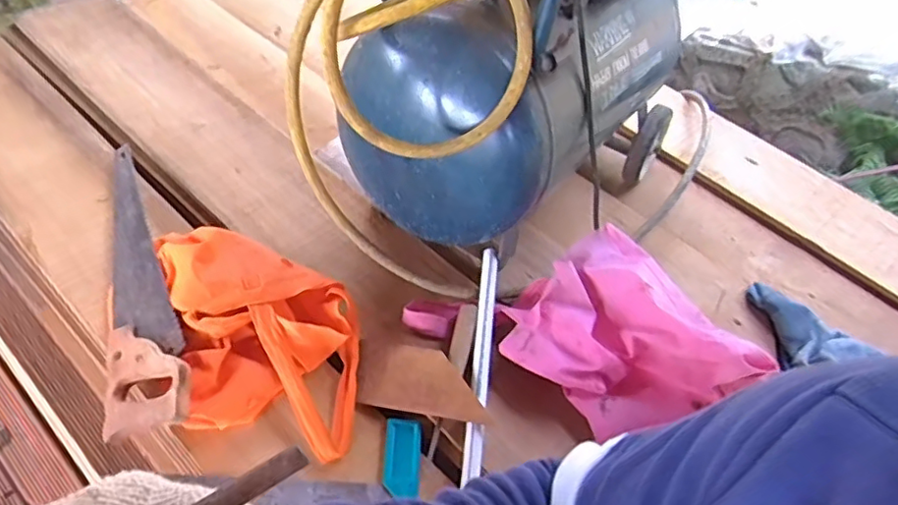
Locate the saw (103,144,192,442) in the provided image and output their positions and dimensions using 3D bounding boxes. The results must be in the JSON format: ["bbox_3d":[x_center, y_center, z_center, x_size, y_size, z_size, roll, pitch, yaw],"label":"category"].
[{"bbox_3d":[-0.403,0.010,0.792,0.093,0.017,0.493,-23,53,-3],"label":"saw"}]

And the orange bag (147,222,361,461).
[{"bbox_3d":[-0.222,0.092,0.733,0.211,0.067,0.338,-14,53,-17],"label":"orange bag"}]

